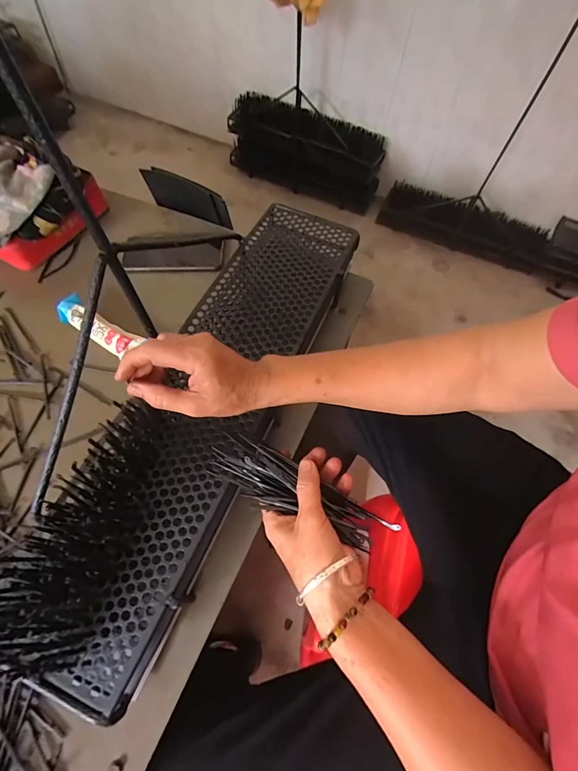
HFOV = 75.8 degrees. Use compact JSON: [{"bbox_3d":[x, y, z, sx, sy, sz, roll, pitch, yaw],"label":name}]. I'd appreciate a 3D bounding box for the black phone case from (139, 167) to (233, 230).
[{"bbox_3d":[-0.176,-0.320,0.634,0.156,0.067,0.020,24,64,11],"label":"black phone case"}]

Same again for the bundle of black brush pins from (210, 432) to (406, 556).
[{"bbox_3d":[0.007,0.101,0.353,0.180,0.022,0.052,23,64,14],"label":"bundle of black brush pins"}]

